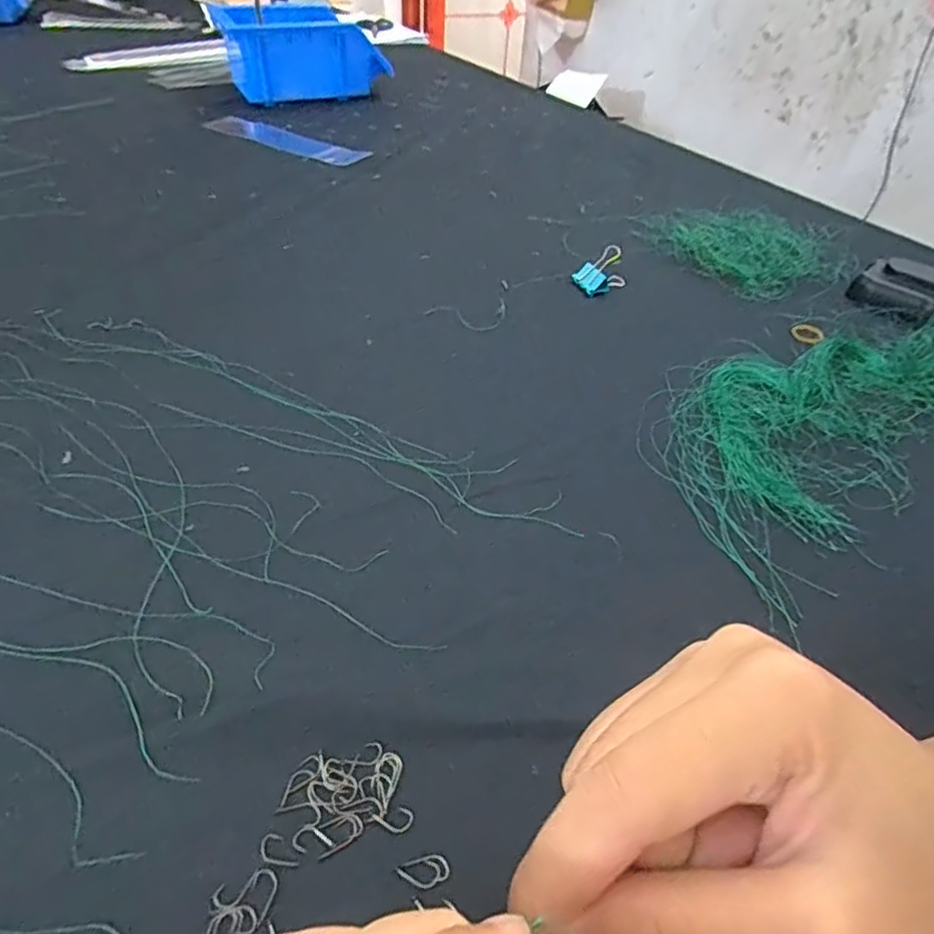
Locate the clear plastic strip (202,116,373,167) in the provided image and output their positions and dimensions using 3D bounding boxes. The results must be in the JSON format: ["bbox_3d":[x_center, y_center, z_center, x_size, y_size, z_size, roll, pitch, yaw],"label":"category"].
[{"bbox_3d":[-0.186,-0.333,0.636,0.186,0.004,0.047,24,48,18],"label":"clear plastic strip"}]

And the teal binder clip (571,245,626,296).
[{"bbox_3d":[0.100,-0.144,0.454,0.034,0.023,0.027,-12,47,-16],"label":"teal binder clip"}]

